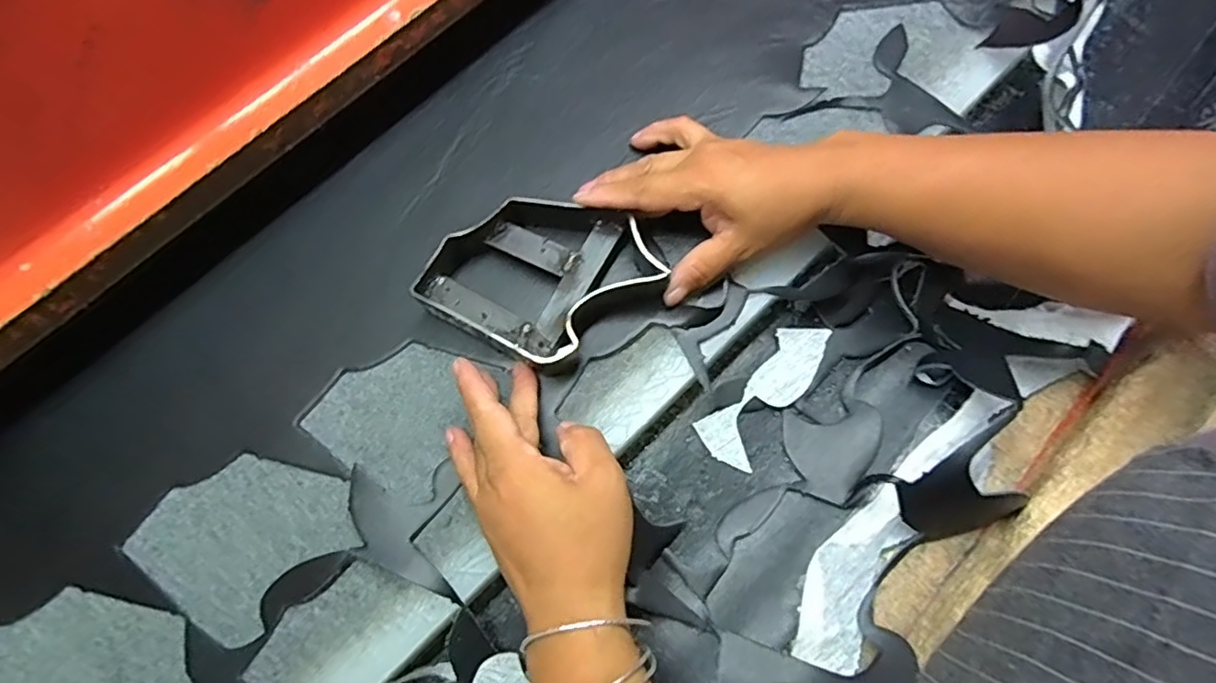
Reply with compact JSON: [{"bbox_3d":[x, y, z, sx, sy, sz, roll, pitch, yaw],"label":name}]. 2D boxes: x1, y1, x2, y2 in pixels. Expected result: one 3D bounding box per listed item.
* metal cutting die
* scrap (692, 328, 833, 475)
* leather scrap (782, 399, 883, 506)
[{"bbox_3d":[-0.038,-0.040,0.374,0.126,0.037,0.110,30,77,6],"label":"metal cutting die"},{"bbox_3d":[0.107,0.032,0.402,0.043,0.004,0.113,34,78,13],"label":"scrap"},{"bbox_3d":[0.147,0.069,0.380,0.060,0.009,0.060,-9,55,13],"label":"leather scrap"}]

